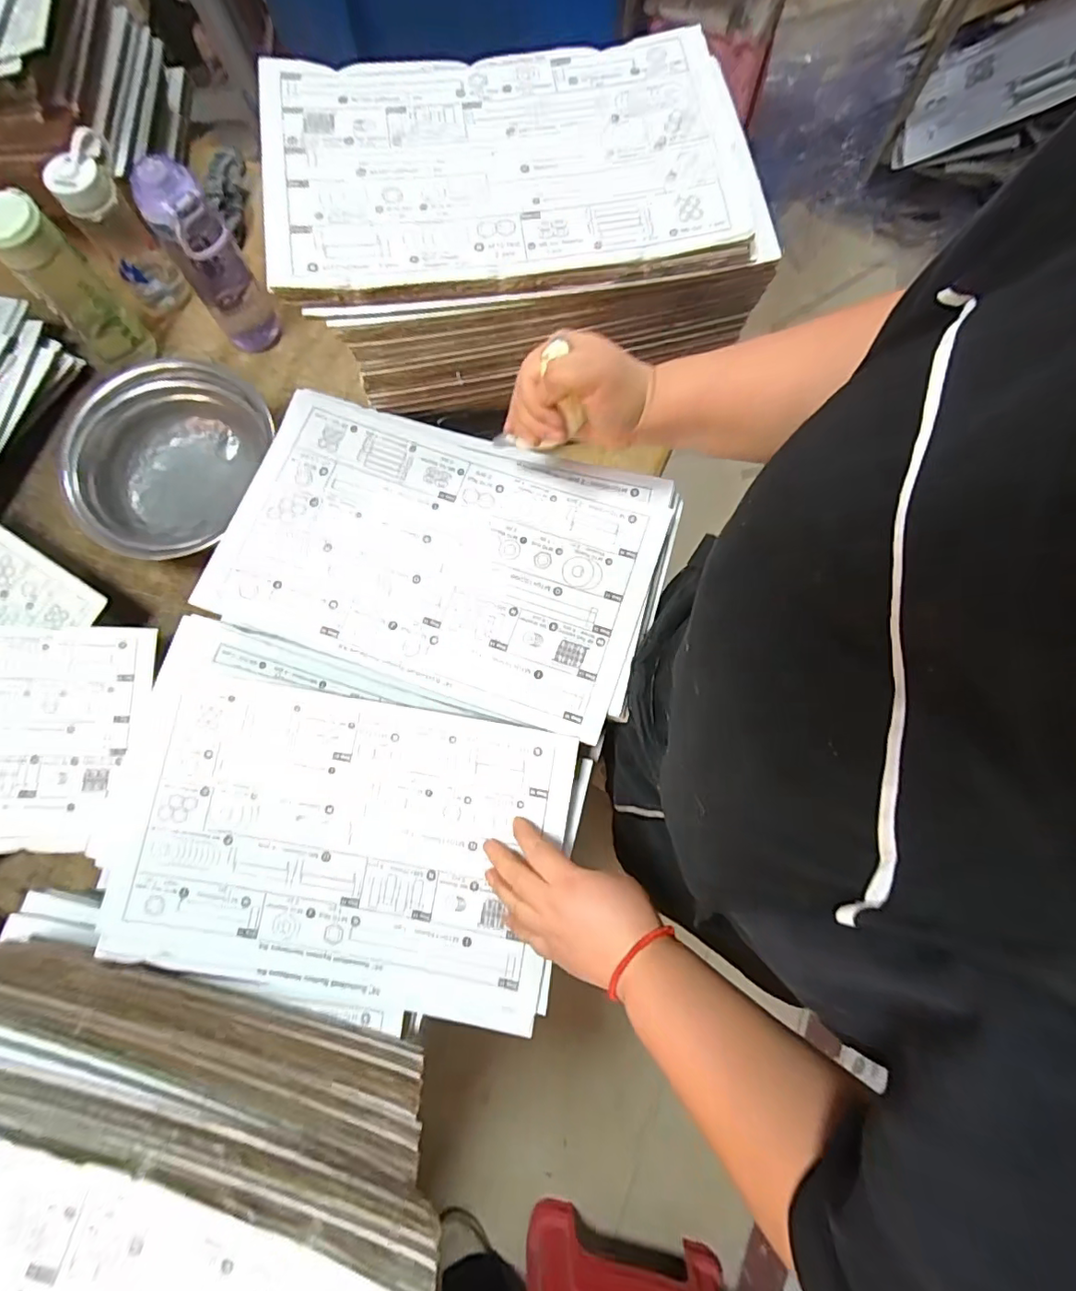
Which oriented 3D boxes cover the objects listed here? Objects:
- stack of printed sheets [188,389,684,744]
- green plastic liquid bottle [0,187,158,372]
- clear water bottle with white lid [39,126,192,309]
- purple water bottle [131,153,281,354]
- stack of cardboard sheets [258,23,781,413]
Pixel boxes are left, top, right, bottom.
[{"bbox_3d":[-0.091,-0.093,0.521,0.408,0.015,0.260,17,78,3],"label":"stack of printed sheets"},{"bbox_3d":[-0.557,-0.420,0.657,0.070,0.208,0.078,41,80,8],"label":"green plastic liquid bottle"},{"bbox_3d":[-0.537,-0.534,0.703,0.079,0.181,0.079,-33,80,-8],"label":"clear water bottle with white lid"},{"bbox_3d":[-0.396,-0.462,0.662,0.071,0.215,0.066,0,77,-1],"label":"purple water bottle"},{"bbox_3d":[-0.018,-0.399,0.553,0.424,0.203,0.245,-11,78,-3],"label":"stack of cardboard sheets"}]

